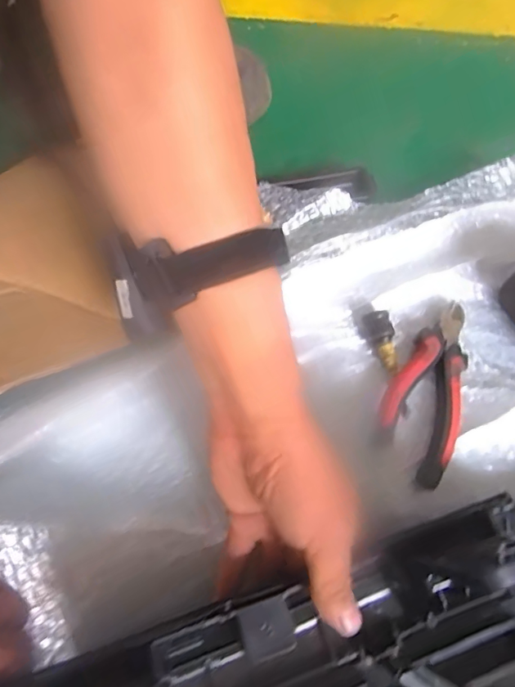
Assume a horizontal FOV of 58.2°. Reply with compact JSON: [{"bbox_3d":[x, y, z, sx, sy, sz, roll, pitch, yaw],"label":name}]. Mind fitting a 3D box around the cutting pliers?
[{"bbox_3d":[0.134,0.032,0.368,0.055,0.019,0.148,18,68,7],"label":"cutting pliers"}]

